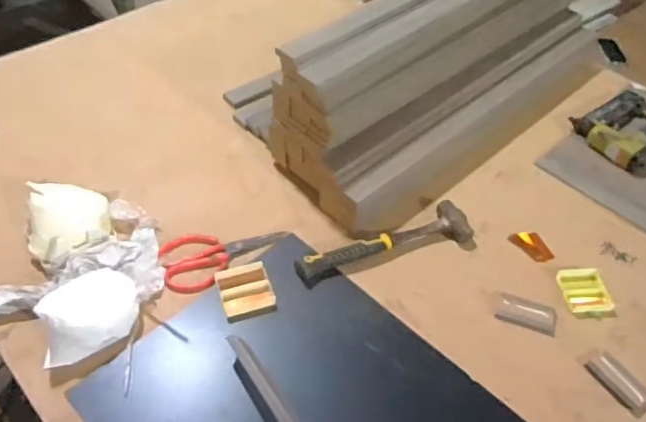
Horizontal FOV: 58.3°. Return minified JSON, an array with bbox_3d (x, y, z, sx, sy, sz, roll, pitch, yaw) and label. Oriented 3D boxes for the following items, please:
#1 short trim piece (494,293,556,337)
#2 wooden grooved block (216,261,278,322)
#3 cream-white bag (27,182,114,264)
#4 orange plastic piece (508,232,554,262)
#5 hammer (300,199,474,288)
[{"bbox_3d":[0.282,0.140,0.798,0.080,0.014,0.048,15,49,10],"label":"short trim piece"},{"bbox_3d":[-0.108,0.111,0.807,0.069,0.017,0.076,-14,50,-15],"label":"wooden grooved block"},{"bbox_3d":[-0.365,0.023,0.831,0.114,0.085,0.099,-10,49,-12],"label":"cream-white bag"},{"bbox_3d":[0.325,0.052,0.896,0.043,0.007,0.064,-31,56,-27],"label":"orange plastic piece"},{"bbox_3d":[0.097,0.057,0.848,0.273,0.031,0.078,-19,52,-19],"label":"hammer"}]

